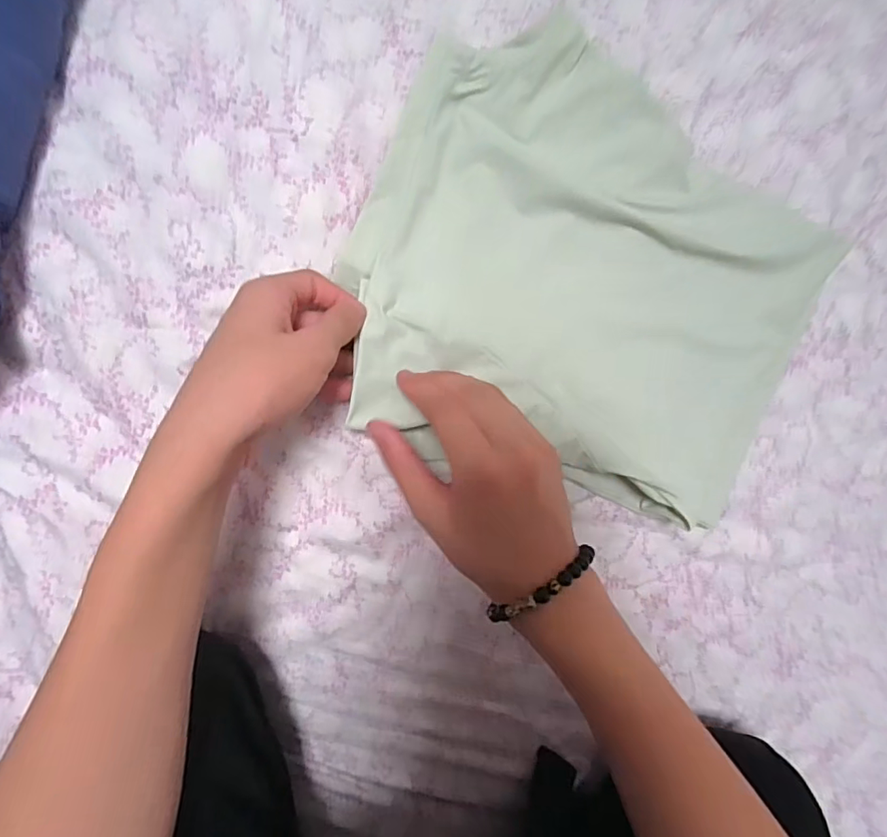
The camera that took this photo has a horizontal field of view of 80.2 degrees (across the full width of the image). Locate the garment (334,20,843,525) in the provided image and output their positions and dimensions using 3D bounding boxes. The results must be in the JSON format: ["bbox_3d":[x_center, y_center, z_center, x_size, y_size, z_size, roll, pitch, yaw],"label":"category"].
[{"bbox_3d":[0.090,-0.074,0.321,0.284,0.022,0.239,24,94,-8],"label":"garment"}]

